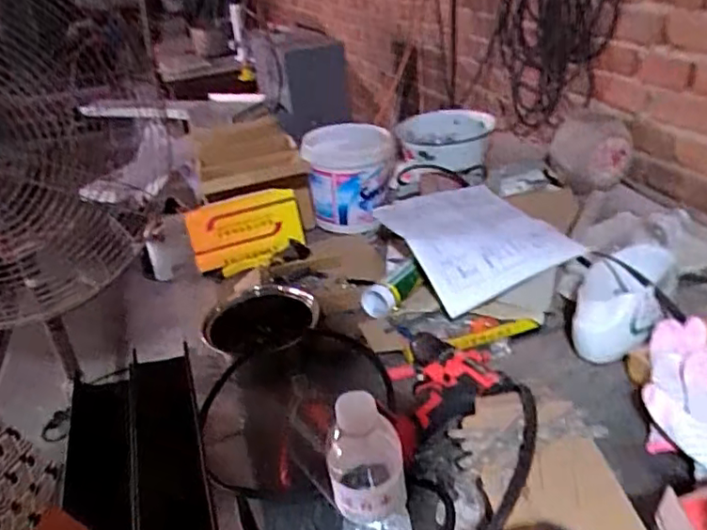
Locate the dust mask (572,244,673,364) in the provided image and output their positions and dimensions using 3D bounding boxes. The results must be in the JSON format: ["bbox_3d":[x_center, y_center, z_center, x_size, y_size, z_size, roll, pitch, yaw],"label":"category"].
[{"bbox_3d":[0.362,0.052,0.821,0.105,0.099,0.166,9,32,26],"label":"dust mask"}]

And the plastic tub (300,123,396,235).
[{"bbox_3d":[-0.003,-0.173,1.193,0.161,0.165,0.150,5,30,19],"label":"plastic tub"}]

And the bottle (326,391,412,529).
[{"bbox_3d":[0.015,0.196,0.529,0.063,0.201,0.067,-6,29,0],"label":"bottle"}]

